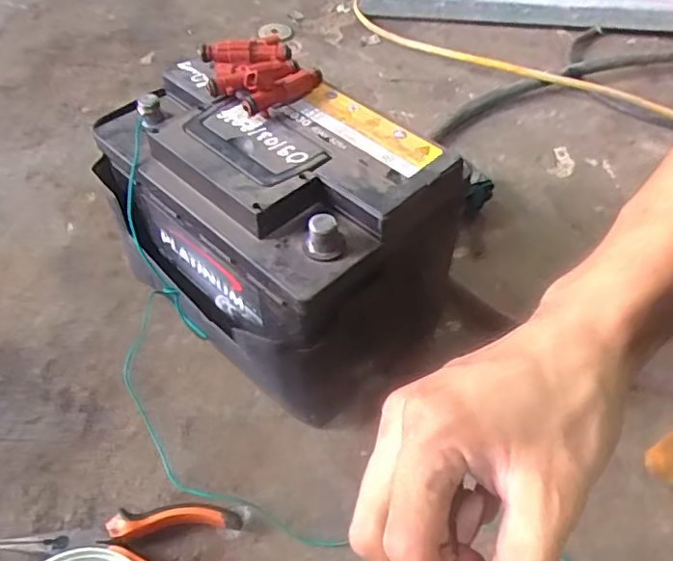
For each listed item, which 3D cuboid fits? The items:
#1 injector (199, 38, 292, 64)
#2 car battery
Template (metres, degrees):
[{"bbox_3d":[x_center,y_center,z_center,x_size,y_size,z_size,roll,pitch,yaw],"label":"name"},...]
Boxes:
[{"bbox_3d":[-0.073,-0.179,0.465,0.072,0.016,0.021,3,50,0],"label":"injector"},{"bbox_3d":[-0.048,-0.041,0.488,0.188,0.190,0.261,-34,59,-27],"label":"car battery"}]

